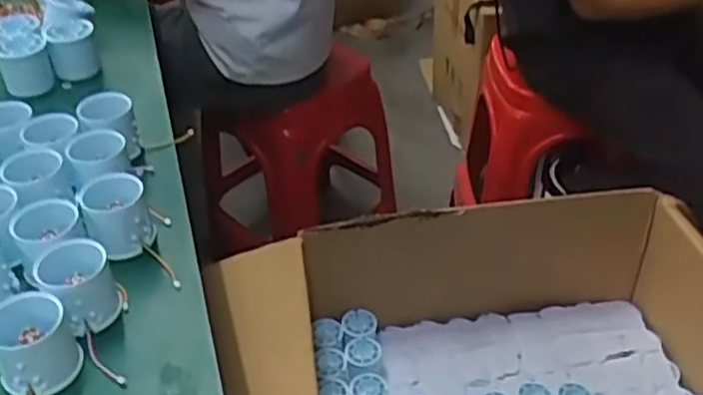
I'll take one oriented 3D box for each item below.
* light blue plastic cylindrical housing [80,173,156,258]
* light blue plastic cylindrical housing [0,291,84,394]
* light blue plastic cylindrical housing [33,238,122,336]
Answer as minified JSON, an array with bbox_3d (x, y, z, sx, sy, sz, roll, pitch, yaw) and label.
[{"bbox_3d":[-0.195,0.016,0.617,0.049,0.053,0.055,-16,41,-17],"label":"light blue plastic cylindrical housing"},{"bbox_3d":[-0.219,0.102,0.508,0.053,0.055,0.049,-1,39,1],"label":"light blue plastic cylindrical housing"},{"bbox_3d":[-0.204,0.066,0.551,0.049,0.052,0.061,-24,44,-24],"label":"light blue plastic cylindrical housing"}]

